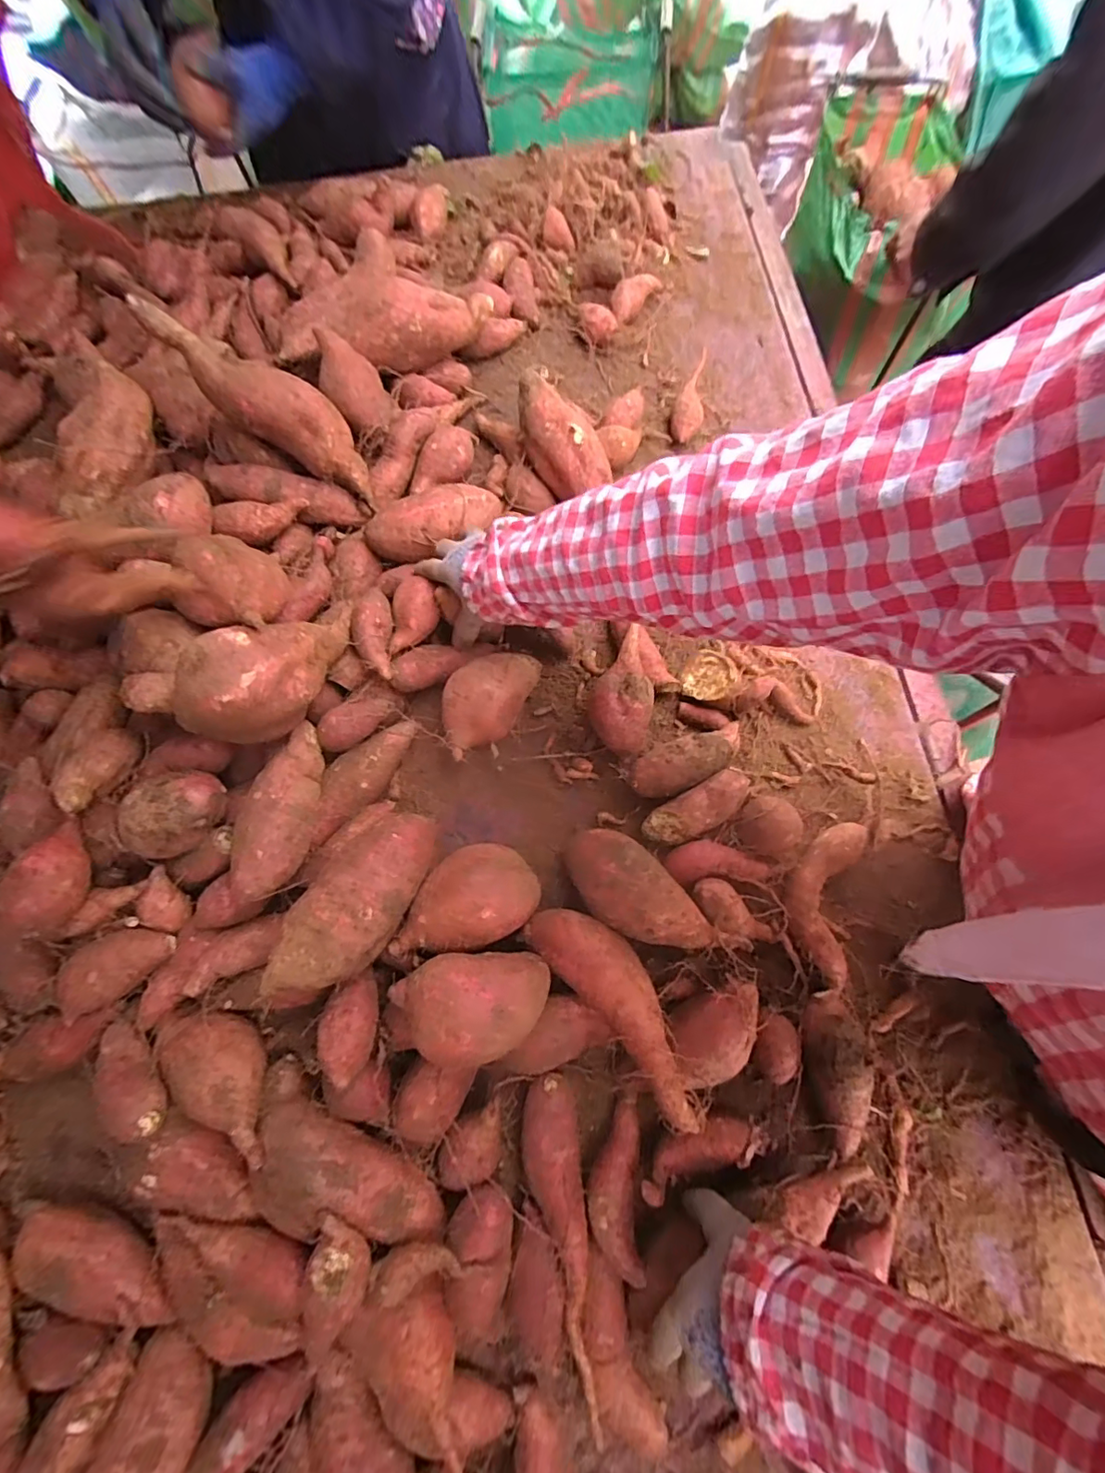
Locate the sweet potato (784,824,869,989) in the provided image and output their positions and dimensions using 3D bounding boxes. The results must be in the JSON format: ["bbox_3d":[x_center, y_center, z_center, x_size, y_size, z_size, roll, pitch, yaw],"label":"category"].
[{"bbox_3d":[0.256,0.148,0.508,0.063,0.030,0.146,18,71,4],"label":"sweet potato"}]

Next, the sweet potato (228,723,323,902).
[{"bbox_3d":[-0.248,0.068,0.498,0.059,0.062,0.165,7,72,3],"label":"sweet potato"}]

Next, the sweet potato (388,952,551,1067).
[{"bbox_3d":[-0.066,0.223,0.440,0.129,0.076,0.081,0,72,1],"label":"sweet potato"}]

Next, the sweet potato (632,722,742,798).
[{"bbox_3d":[0.142,0.022,0.543,0.129,0.039,0.051,-19,72,-8],"label":"sweet potato"}]

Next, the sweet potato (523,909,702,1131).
[{"bbox_3d":[0.062,0.226,0.459,0.067,0.046,0.201,-40,77,-14],"label":"sweet potato"}]

